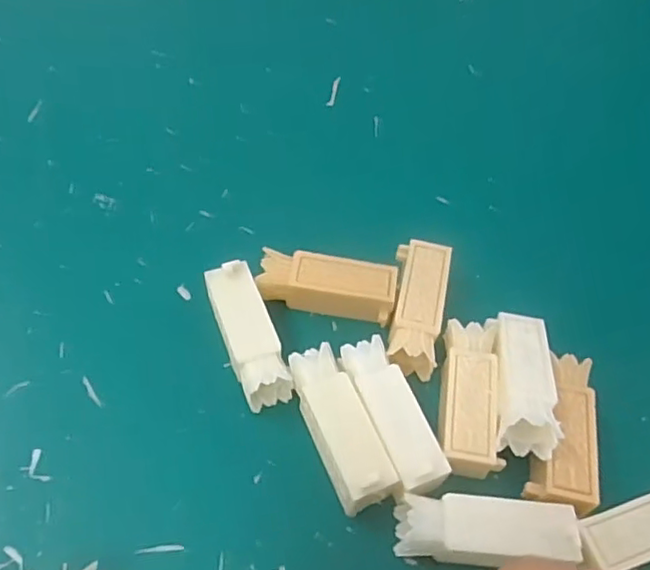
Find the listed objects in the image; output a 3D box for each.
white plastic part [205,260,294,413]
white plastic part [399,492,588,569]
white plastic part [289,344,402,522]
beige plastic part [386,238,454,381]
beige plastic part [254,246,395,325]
[{"bbox_3d":[-0.033,0.021,0.261,0.021,0.022,0.059,-16,58,-15],"label":"white plastic part"},{"bbox_3d":[0.056,0.089,0.222,0.063,0.020,0.022,2,55,-3],"label":"white plastic part"},{"bbox_3d":[0.005,0.056,0.240,0.023,0.021,0.062,-18,59,-16],"label":"white plastic part"},{"bbox_3d":[0.041,0.011,0.278,0.023,0.022,0.059,9,55,2],"label":"beige plastic part"},{"bbox_3d":[0.001,0.002,0.280,0.059,0.022,0.023,10,55,2],"label":"beige plastic part"}]

